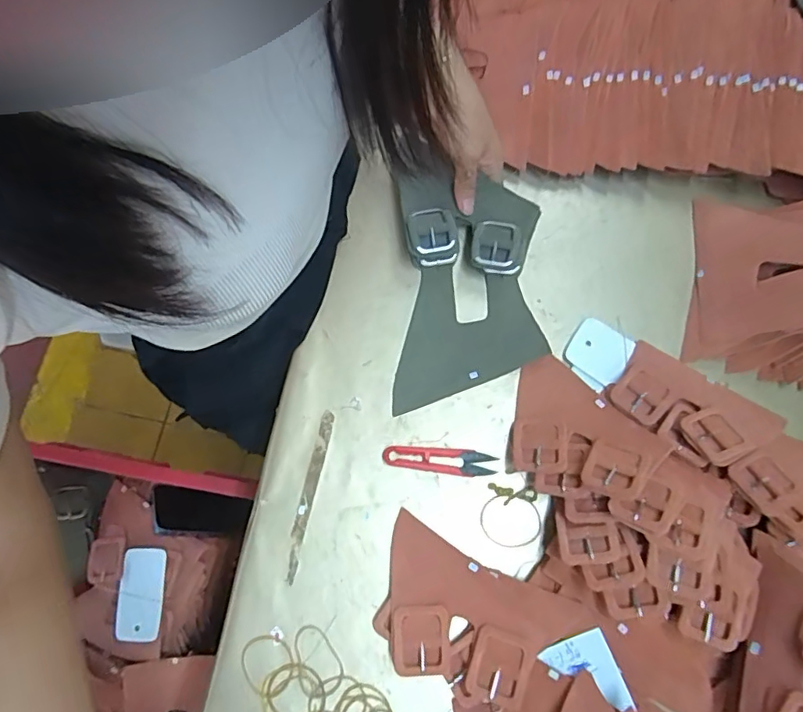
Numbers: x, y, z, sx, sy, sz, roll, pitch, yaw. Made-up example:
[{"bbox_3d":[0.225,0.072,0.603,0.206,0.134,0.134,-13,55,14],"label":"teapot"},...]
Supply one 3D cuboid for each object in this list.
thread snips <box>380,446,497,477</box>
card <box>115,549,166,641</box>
[{"bbox_3d":[0.034,0.094,0.479,0.100,0.004,0.023,6,75,0],"label":"thread snips"},{"bbox_3d":[-0.316,0.288,0.641,0.052,0.007,0.106,3,77,-5],"label":"card"}]

